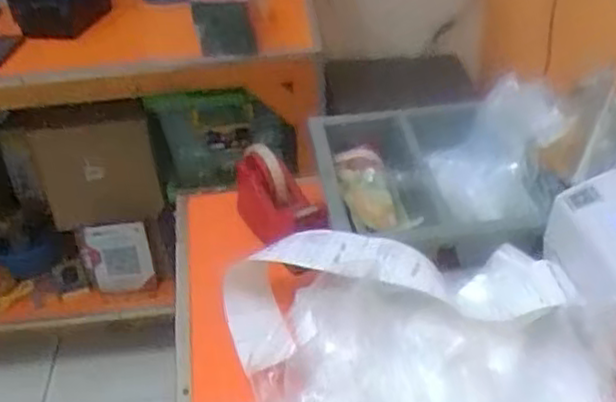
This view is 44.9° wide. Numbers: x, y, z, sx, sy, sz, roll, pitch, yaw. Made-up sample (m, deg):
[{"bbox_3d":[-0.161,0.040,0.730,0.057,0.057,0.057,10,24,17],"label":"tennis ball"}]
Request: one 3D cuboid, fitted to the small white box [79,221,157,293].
[{"bbox_3d":[-0.411,0.121,1.606,0.139,0.168,0.031,-2,36,1],"label":"small white box"}]

